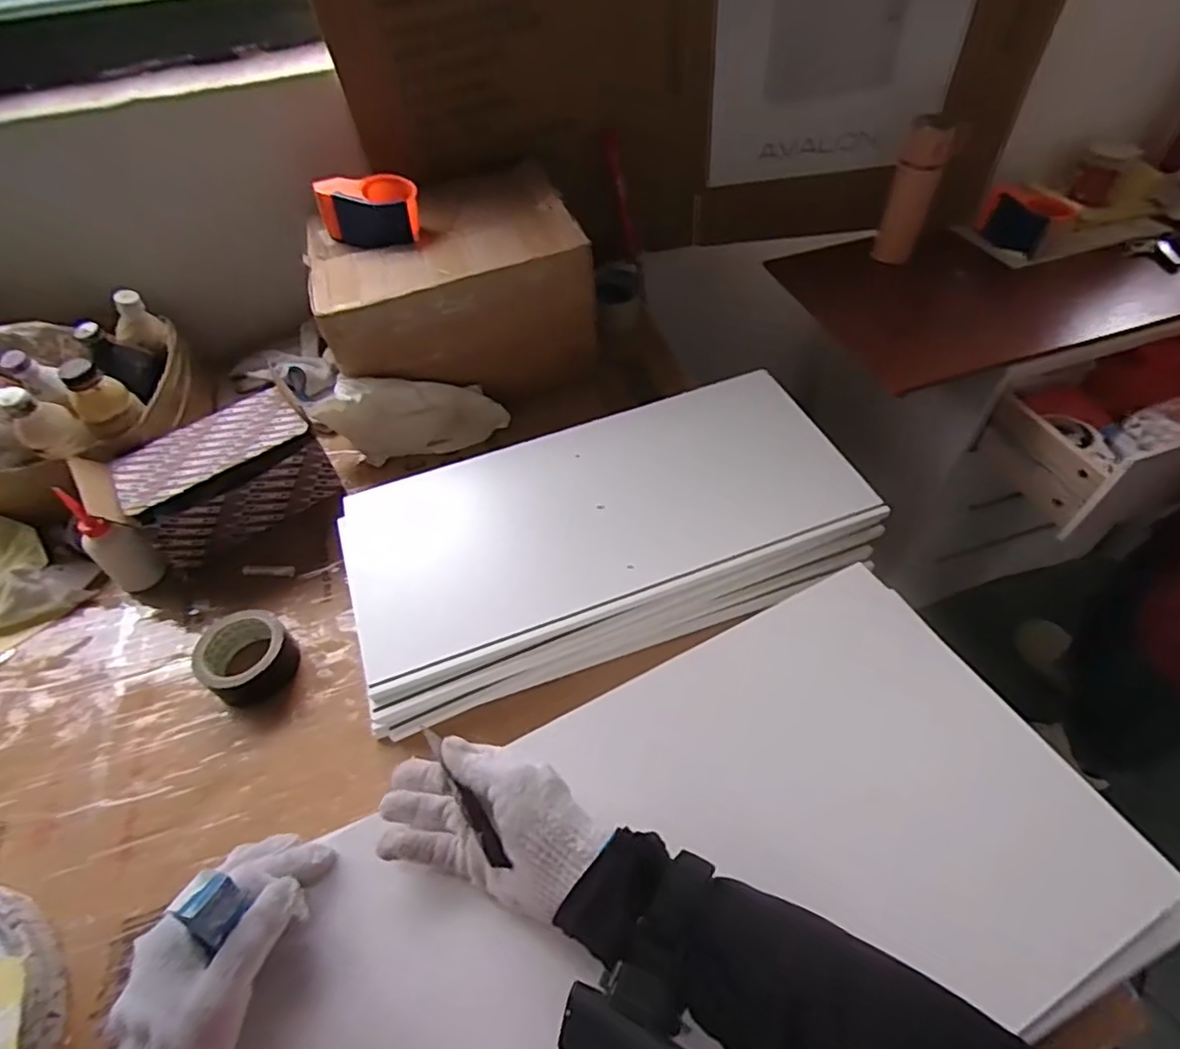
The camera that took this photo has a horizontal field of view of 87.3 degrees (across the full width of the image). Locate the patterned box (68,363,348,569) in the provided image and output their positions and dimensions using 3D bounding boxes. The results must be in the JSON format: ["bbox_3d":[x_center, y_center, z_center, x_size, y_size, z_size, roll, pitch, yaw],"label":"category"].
[{"bbox_3d":[-0.462,-0.056,0.783,0.126,0.141,0.242,34,61,27],"label":"patterned box"}]

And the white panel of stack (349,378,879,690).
[{"bbox_3d":[0.009,-0.023,0.747,0.580,0.025,0.264,-18,59,-9],"label":"white panel of stack"}]

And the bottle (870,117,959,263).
[{"bbox_3d":[0.506,-0.519,0.969,0.067,0.192,0.072,20,55,19],"label":"bottle"}]

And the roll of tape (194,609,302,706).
[{"bbox_3d":[-0.383,0.142,0.687,0.093,0.053,0.090,-2,51,2],"label":"roll of tape"}]

